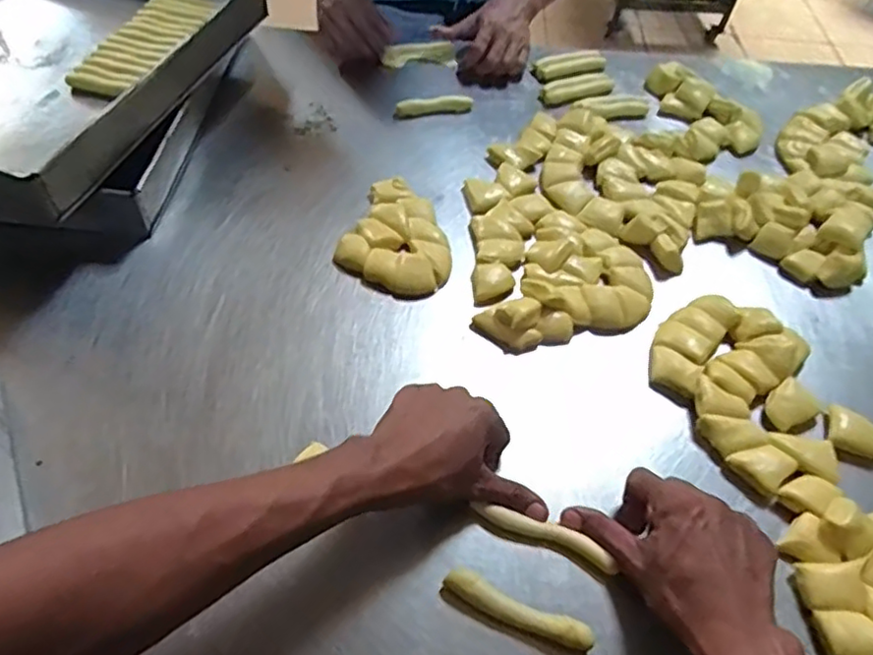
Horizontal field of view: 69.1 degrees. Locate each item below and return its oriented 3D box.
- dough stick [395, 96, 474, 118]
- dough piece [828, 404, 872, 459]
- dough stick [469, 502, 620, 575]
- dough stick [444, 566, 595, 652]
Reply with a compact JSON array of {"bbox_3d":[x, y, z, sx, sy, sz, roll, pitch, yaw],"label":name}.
[{"bbox_3d":[-0.003,-0.276,0.785,0.097,0.015,0.022,-10,55,-11],"label":"dough stick"},{"bbox_3d":[0.352,0.088,0.535,0.043,0.019,0.046,15,54,7],"label":"dough piece"},{"bbox_3d":[0.080,0.153,0.472,0.107,0.009,0.020,20,55,8],"label":"dough stick"},{"bbox_3d":[0.055,0.194,0.435,0.102,0.019,0.018,21,55,11],"label":"dough stick"}]

